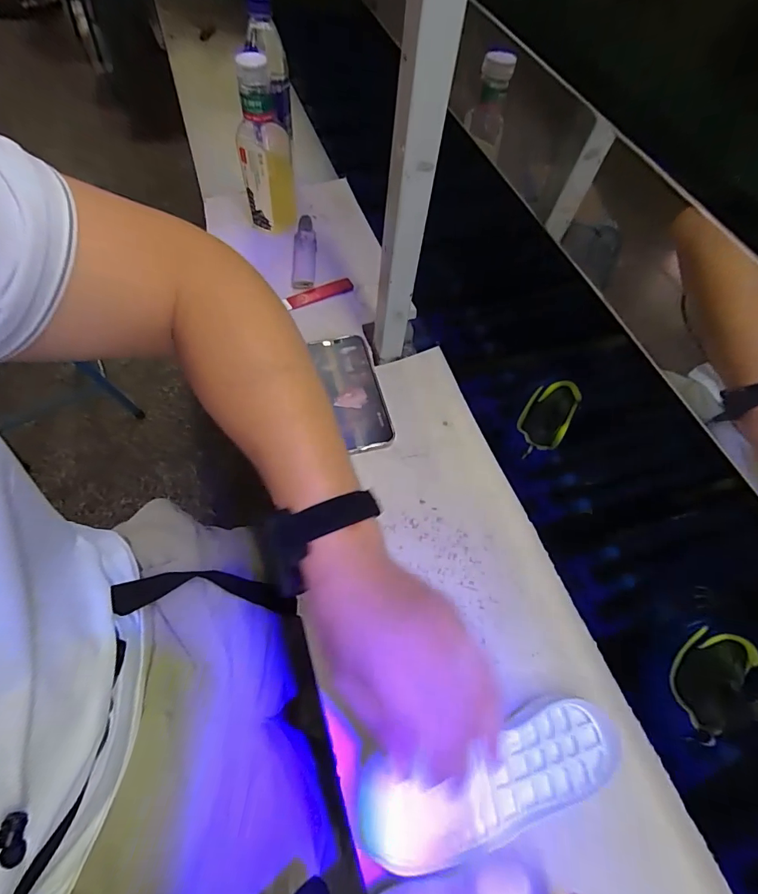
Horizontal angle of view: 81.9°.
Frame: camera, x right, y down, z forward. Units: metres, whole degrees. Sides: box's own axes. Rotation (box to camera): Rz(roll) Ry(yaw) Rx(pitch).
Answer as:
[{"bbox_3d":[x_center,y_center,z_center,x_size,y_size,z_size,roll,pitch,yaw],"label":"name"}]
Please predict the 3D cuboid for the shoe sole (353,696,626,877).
[{"bbox_3d":[0.095,0.254,0.337,0.221,0.021,0.069,-8,62,-19],"label":"shoe sole"}]

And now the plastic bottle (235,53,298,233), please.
[{"bbox_3d":[-0.154,-0.396,0.591,0.068,0.199,0.070,-6,62,-8],"label":"plastic bottle"}]

